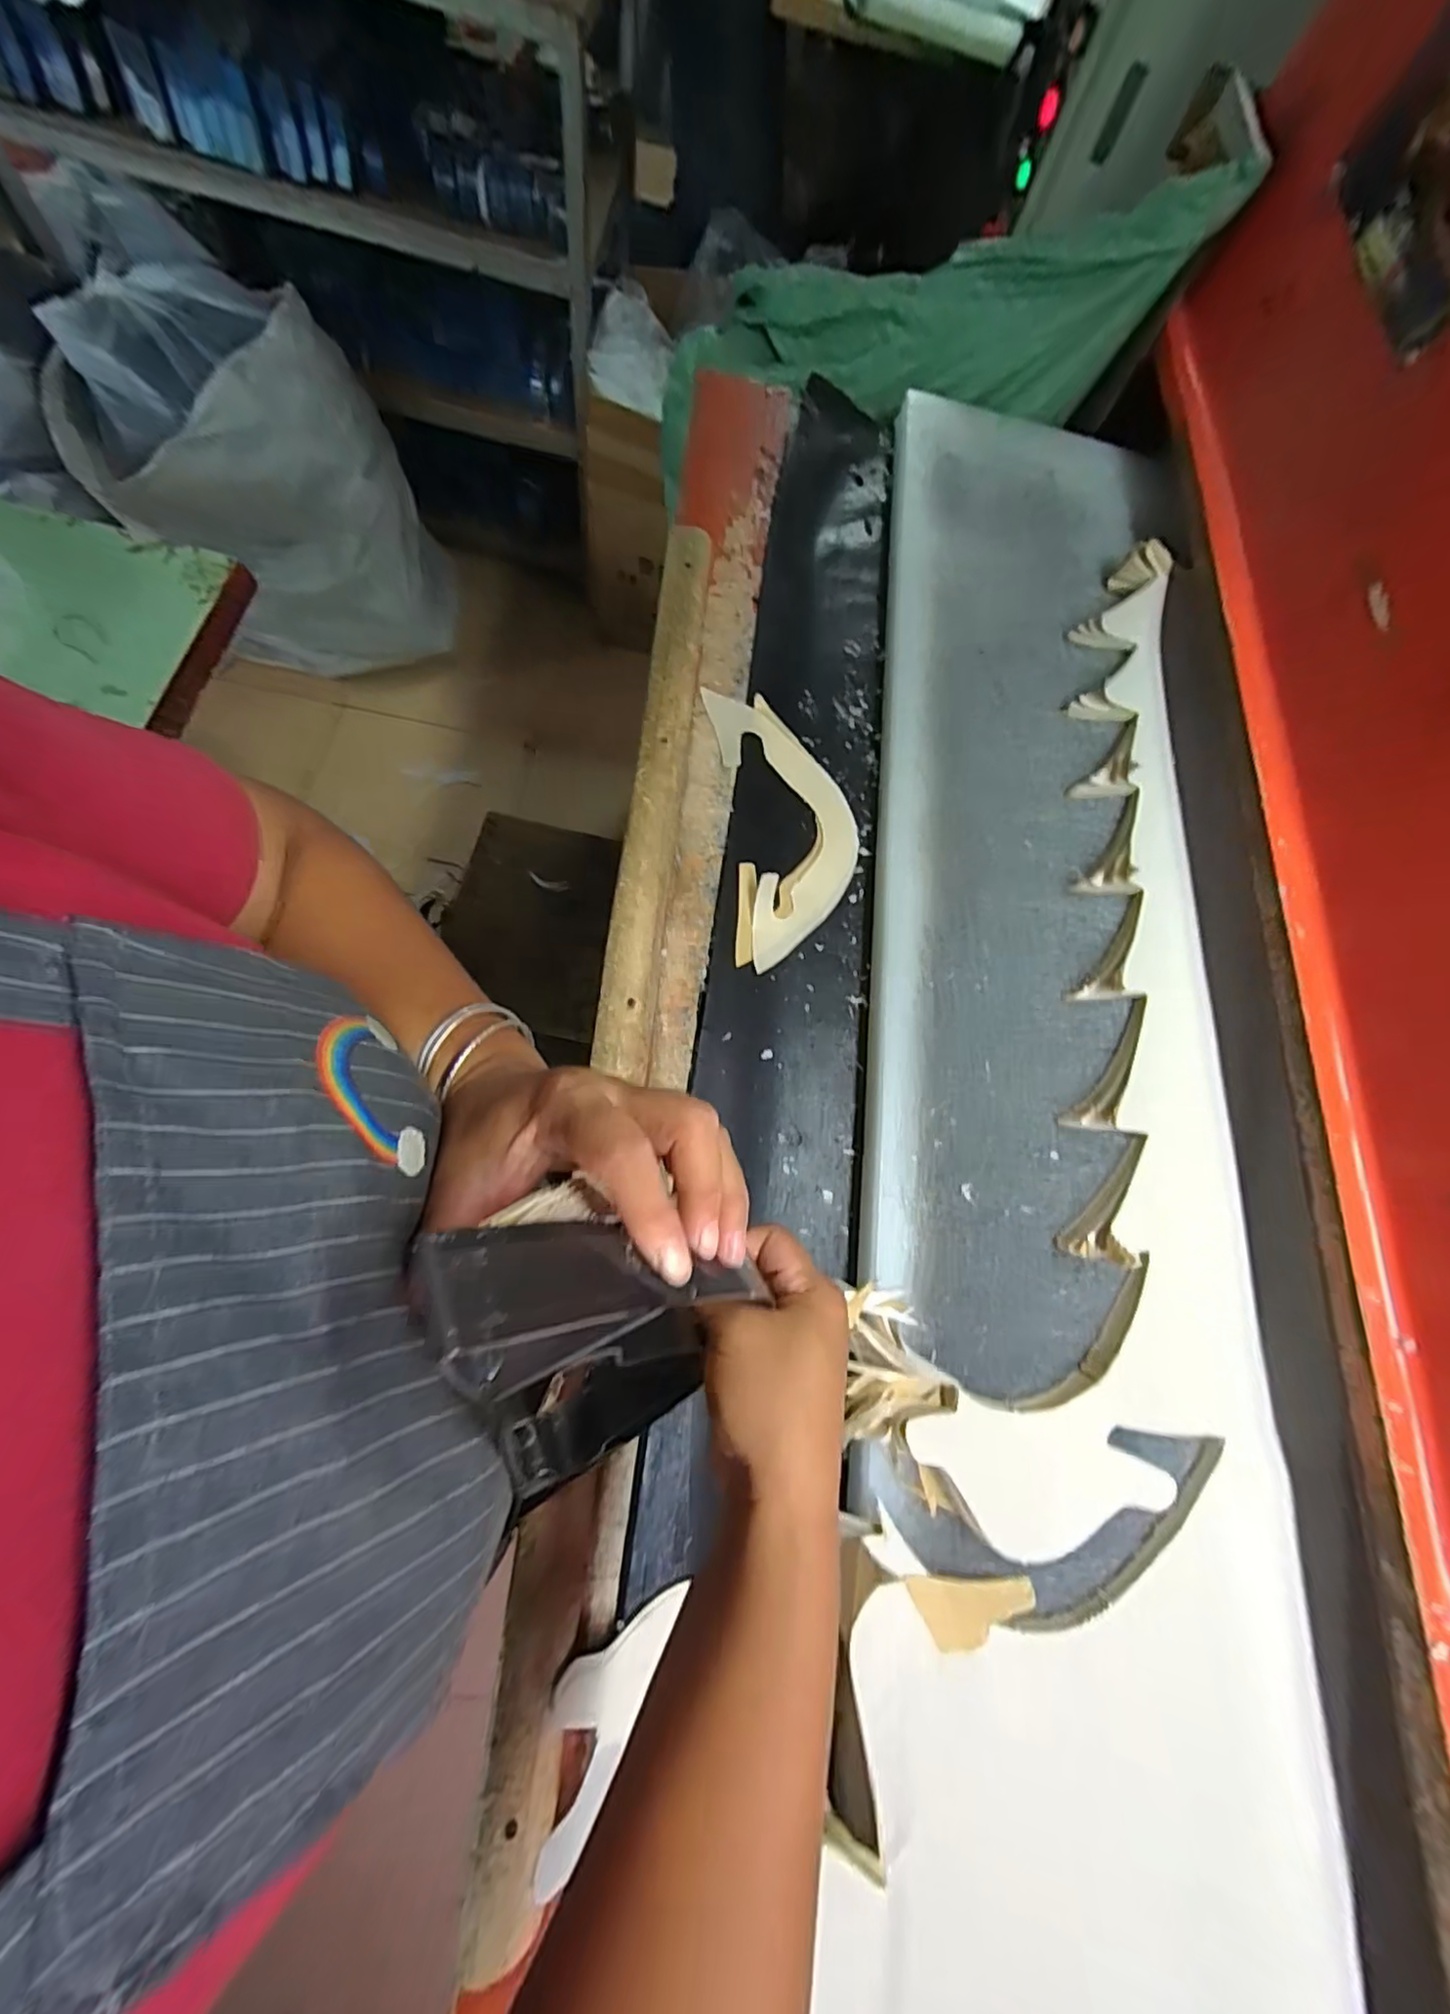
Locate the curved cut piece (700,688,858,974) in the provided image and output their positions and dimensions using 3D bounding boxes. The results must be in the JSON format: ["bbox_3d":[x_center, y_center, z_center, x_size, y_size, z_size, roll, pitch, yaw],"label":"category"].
[{"bbox_3d":[0.061,-0.164,0.570,0.130,0.026,0.263,-2,76,-20],"label":"curved cut piece"}]

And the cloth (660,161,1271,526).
[{"bbox_3d":[0.224,-0.862,0.834,0.695,0.179,0.210,14,71,24],"label":"cloth"}]

